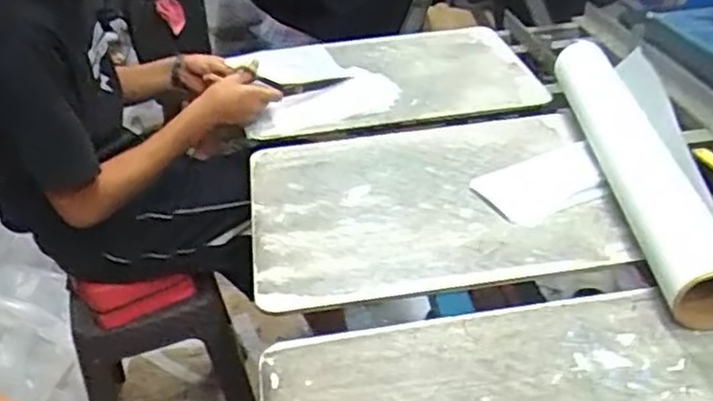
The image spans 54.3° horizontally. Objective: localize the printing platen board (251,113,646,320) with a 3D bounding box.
[{"bbox_3d":[0.103,-0.008,1.027,0.508,0.022,0.402,-7,34,-4],"label":"printing platen board"}]

